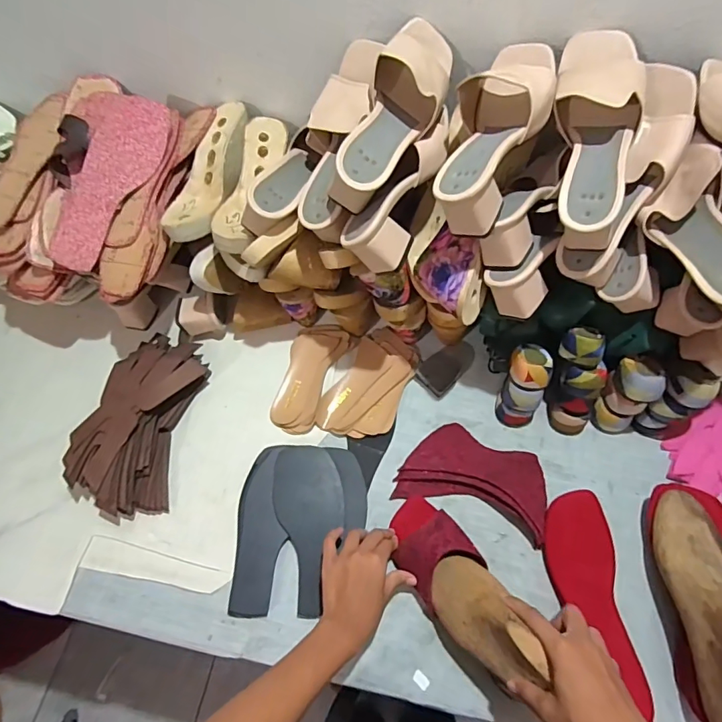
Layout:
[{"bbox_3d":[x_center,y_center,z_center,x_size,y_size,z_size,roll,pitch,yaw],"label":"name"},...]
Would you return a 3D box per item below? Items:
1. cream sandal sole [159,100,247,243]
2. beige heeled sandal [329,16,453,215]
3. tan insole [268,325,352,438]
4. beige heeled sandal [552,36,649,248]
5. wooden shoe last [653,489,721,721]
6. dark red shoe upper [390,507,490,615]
[{"bbox_3d":[-0.220,-0.260,0.660,0.086,0.055,0.230,10,64,9],"label":"cream sandal sole"},{"bbox_3d":[0.038,-0.270,0.521,0.079,0.093,0.228,22,67,14],"label":"beige heeled sandal"},{"bbox_3d":[-0.078,0.021,0.715,0.079,0.013,0.178,14,65,10],"label":"tan insole"},{"bbox_3d":[0.249,-0.240,0.502,0.084,0.095,0.236,7,78,7],"label":"beige heeled sandal"},{"bbox_3d":[0.372,0.250,0.495,0.070,0.078,0.250,5,50,6],"label":"wooden shoe last"},{"bbox_3d":[0.096,0.240,0.566,0.088,0.050,0.087,-33,66,-12],"label":"dark red shoe upper"}]

